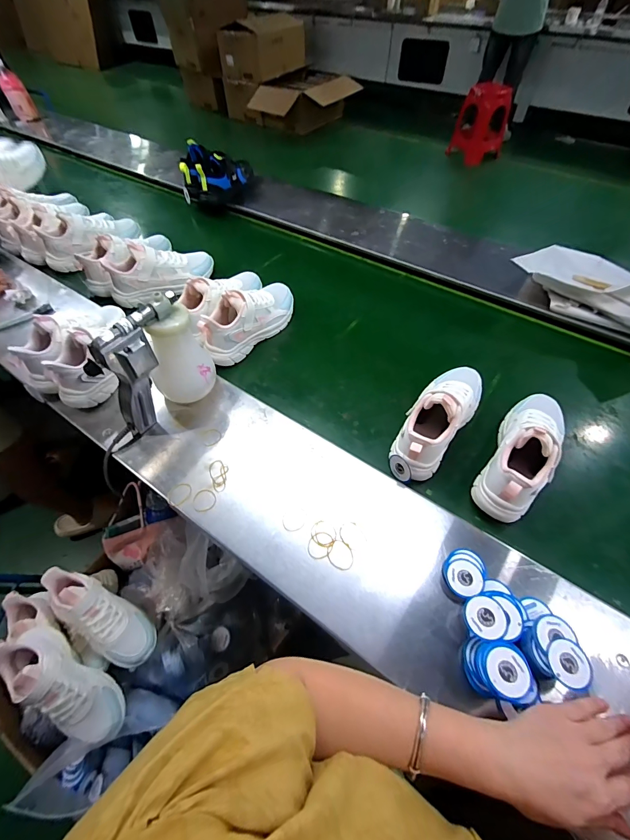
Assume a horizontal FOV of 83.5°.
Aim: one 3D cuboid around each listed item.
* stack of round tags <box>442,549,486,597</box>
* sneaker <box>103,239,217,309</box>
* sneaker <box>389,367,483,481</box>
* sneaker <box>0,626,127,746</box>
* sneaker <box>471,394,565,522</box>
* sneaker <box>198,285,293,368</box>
[{"bbox_3d":[0.202,0.205,0.477,0.063,0.022,0.052,-33,59,-21],"label":"stack of round tags"},{"bbox_3d":[-0.379,-0.370,0.866,0.252,0.107,0.086,-17,55,-11],"label":"sneaker"},{"bbox_3d":[0.218,-0.016,0.614,0.093,0.126,0.255,33,62,22],"label":"sneaker"},{"bbox_3d":[-0.459,0.479,0.642,0.259,0.119,0.084,39,63,-1],"label":"sneaker"},{"bbox_3d":[0.346,0.036,0.569,0.085,0.119,0.255,29,61,20],"label":"sneaker"},{"bbox_3d":[-0.137,-0.231,0.770,0.077,0.111,0.260,35,63,23],"label":"sneaker"}]

